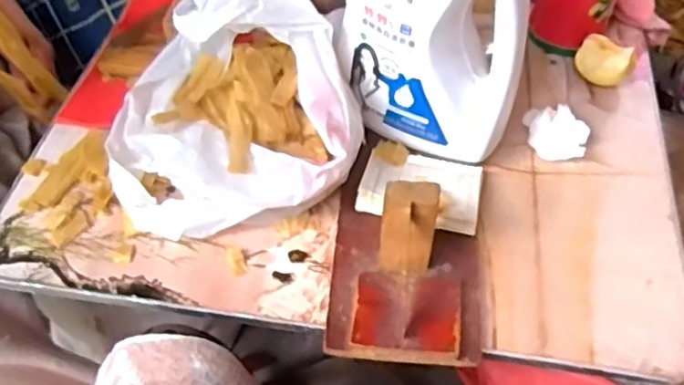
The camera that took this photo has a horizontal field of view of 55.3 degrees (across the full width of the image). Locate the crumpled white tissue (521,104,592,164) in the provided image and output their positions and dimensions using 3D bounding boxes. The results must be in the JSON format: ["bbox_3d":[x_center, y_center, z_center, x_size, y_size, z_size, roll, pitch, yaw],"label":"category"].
[{"bbox_3d":[0.201,-0.056,0.620,0.059,0.035,0.044,17,55,14],"label":"crumpled white tissue"}]

